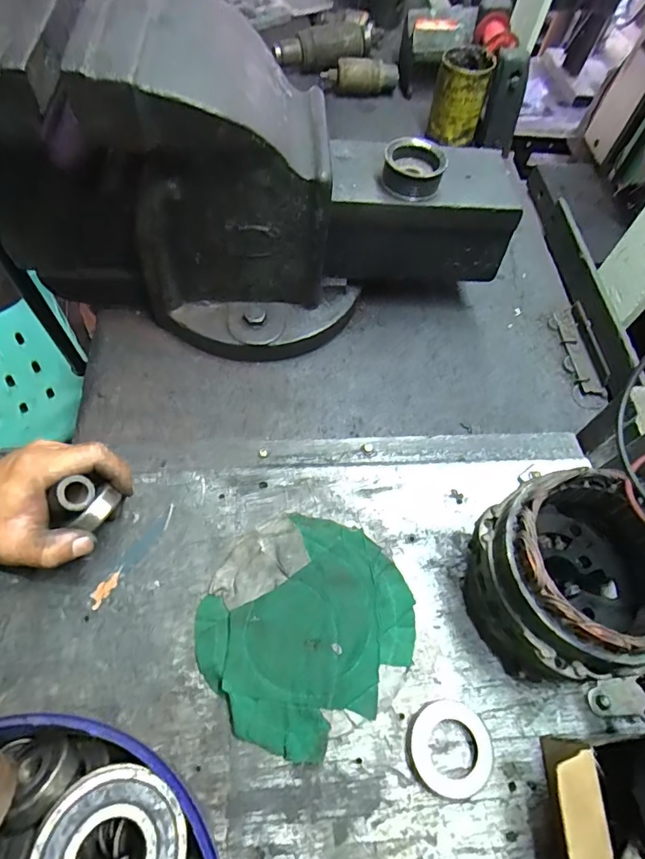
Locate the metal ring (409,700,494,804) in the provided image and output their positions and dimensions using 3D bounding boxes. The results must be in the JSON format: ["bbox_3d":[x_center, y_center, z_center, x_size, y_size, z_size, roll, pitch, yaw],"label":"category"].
[{"bbox_3d":[0.092,0.229,0.344,0.059,0.009,0.059,2,61,-3],"label":"metal ring"}]

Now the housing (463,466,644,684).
[{"bbox_3d":[0.178,0.109,0.353,0.127,0.122,0.123,-15,63,-12],"label":"housing"}]

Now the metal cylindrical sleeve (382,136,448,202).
[{"bbox_3d":[0.089,-0.256,0.471,0.057,0.035,0.057,2,61,-4],"label":"metal cylindrical sleeve"}]

